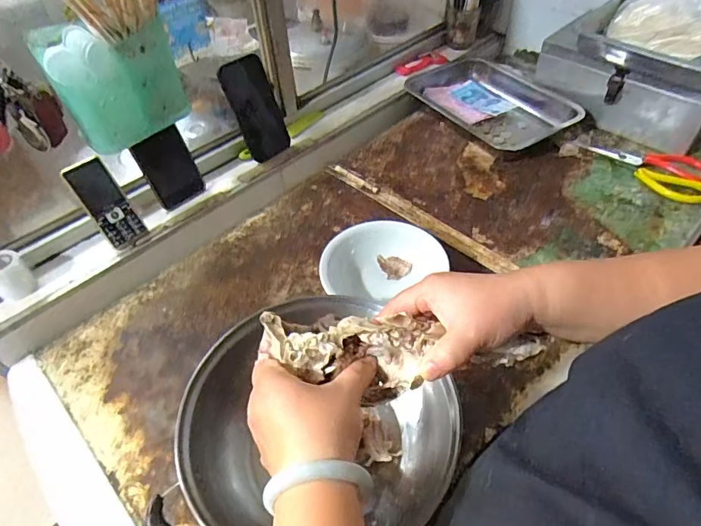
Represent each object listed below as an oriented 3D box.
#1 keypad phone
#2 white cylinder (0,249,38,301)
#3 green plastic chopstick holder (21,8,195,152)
[{"bbox_3d":[-0.347,-0.085,0.662,0.052,0.128,0.019,-38,26,-23],"label":"keypad phone"},{"bbox_3d":[-0.456,0.016,0.620,0.050,0.058,0.047,-2,48,2],"label":"white cylinder"},{"bbox_3d":[-0.280,-0.219,0.566,0.145,0.131,0.071,-25,52,-18],"label":"green plastic chopstick holder"}]

